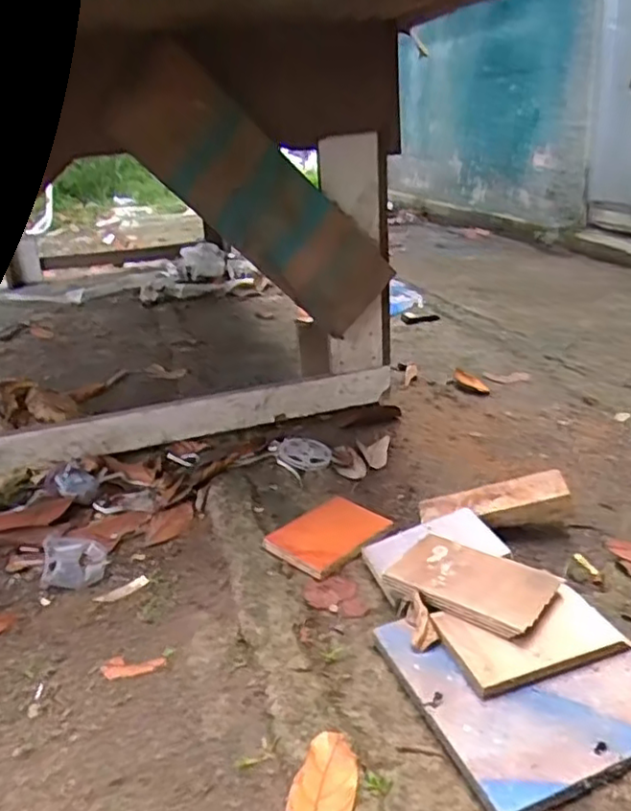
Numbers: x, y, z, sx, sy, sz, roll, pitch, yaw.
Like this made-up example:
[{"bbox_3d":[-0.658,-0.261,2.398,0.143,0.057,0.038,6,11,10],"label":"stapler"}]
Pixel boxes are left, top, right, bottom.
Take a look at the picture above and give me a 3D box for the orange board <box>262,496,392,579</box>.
[{"bbox_3d":[0.024,0.182,0.969,0.111,0.022,0.174,18,33,41],"label":"orange board"}]

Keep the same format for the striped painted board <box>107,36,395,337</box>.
[{"bbox_3d":[-0.090,-0.339,1.095,0.169,0.542,0.031,-47,28,6],"label":"striped painted board"}]

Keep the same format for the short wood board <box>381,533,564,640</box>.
[{"bbox_3d":[0.187,0.213,0.798,0.184,0.015,0.124,15,29,38],"label":"short wood board"}]

